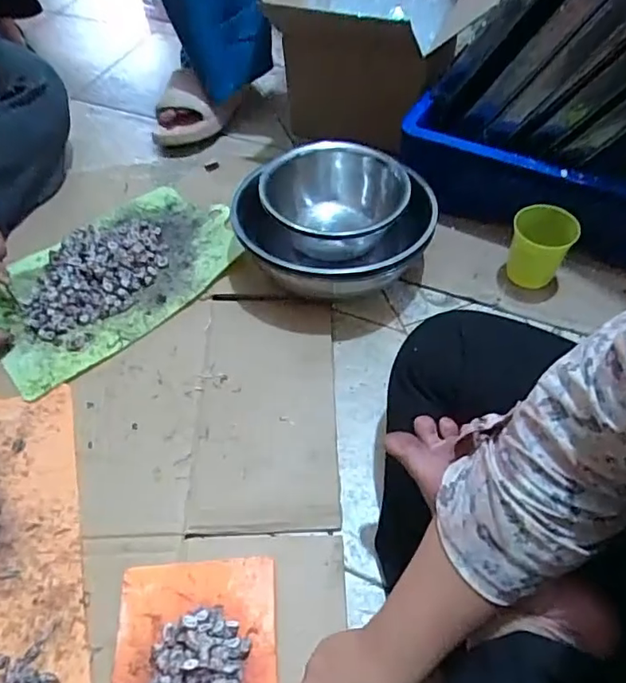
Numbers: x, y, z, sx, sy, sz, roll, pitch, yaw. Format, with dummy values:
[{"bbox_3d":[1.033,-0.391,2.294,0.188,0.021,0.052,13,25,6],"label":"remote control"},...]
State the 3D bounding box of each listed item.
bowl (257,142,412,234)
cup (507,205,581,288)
[{"bbox_3d":[0.027,-0.187,0.763,0.187,0.093,0.178,-1,53,2],"label":"bowl"},{"bbox_3d":[0.293,-0.123,0.711,0.073,0.079,0.066,21,57,18],"label":"cup"}]

